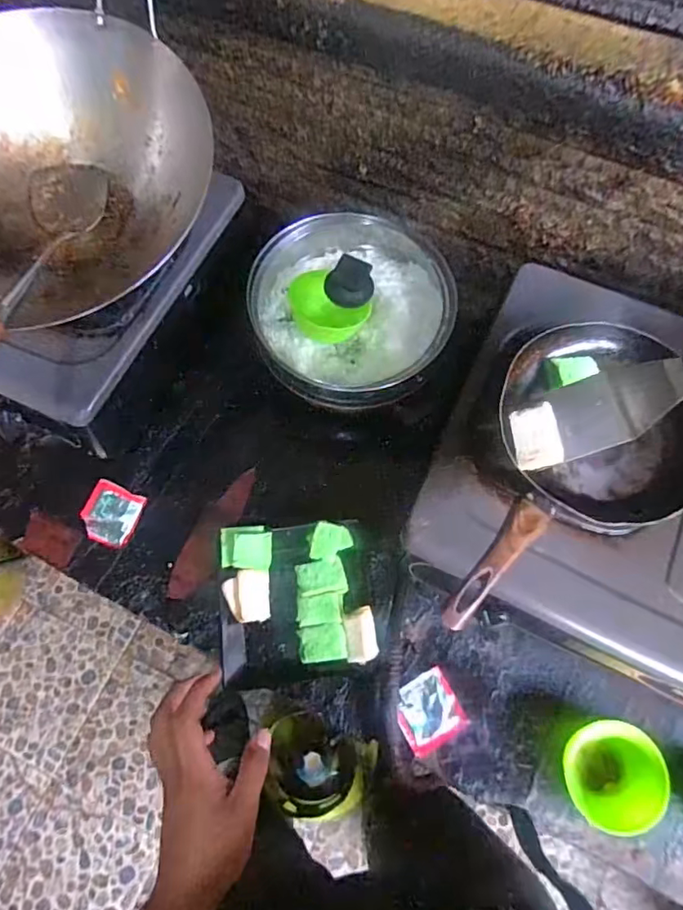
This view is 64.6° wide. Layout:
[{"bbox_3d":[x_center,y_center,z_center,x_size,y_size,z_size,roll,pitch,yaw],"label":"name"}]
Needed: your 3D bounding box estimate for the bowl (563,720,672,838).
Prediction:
[{"bbox_3d":[0.316,0.373,0.628,0.107,0.056,0.116,0,70,1],"label":"bowl"}]

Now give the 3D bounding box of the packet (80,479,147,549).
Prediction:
[{"bbox_3d":[-0.324,0.083,0.762,0.074,0.018,0.079,18,72,7],"label":"packet"}]

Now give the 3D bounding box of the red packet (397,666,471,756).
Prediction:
[{"bbox_3d":[0.108,0.318,0.669,0.079,0.009,0.078,-28,72,-9],"label":"red packet"}]

